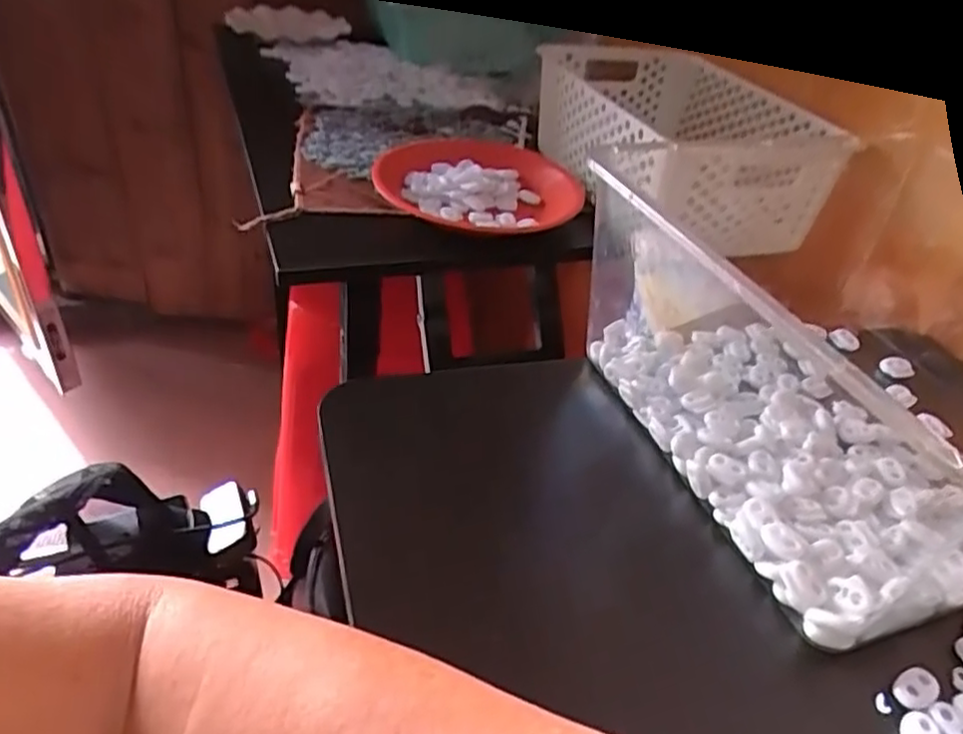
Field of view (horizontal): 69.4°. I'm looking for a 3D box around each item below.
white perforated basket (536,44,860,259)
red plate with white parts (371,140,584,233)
[{"bbox_3d":[0.191,-0.241,0.737,0.206,0.107,0.357,-5,37,-14],"label":"white perforated basket"},{"bbox_3d":[0.003,-0.180,0.679,0.197,0.024,0.184,4,36,-3],"label":"red plate with white parts"}]

